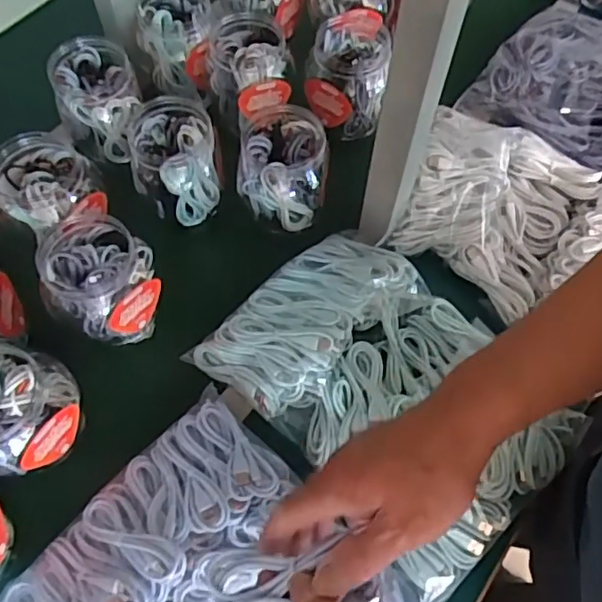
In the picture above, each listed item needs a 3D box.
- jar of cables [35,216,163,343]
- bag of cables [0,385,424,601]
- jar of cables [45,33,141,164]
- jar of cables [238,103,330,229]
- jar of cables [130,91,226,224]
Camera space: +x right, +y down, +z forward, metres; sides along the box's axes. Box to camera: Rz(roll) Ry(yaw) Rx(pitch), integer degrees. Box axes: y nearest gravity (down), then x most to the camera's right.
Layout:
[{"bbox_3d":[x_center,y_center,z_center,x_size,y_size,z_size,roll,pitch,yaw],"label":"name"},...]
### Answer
[{"bbox_3d":[-0.211,-0.021,0.626,0.106,0.121,0.101,0,63,0],"label":"jar of cables"},{"bbox_3d":[-0.060,0.287,0.526,0.341,0.077,0.265,39,70,18],"label":"bag of cables"},{"bbox_3d":[-0.253,-0.253,0.733,0.098,0.118,0.087,-26,66,-13],"label":"jar of cables"},{"bbox_3d":[-0.021,-0.152,0.692,0.101,0.117,0.096,0,63,0],"label":"jar of cables"},{"bbox_3d":[-0.151,-0.168,0.699,0.097,0.118,0.094,0,63,0],"label":"jar of cables"}]

